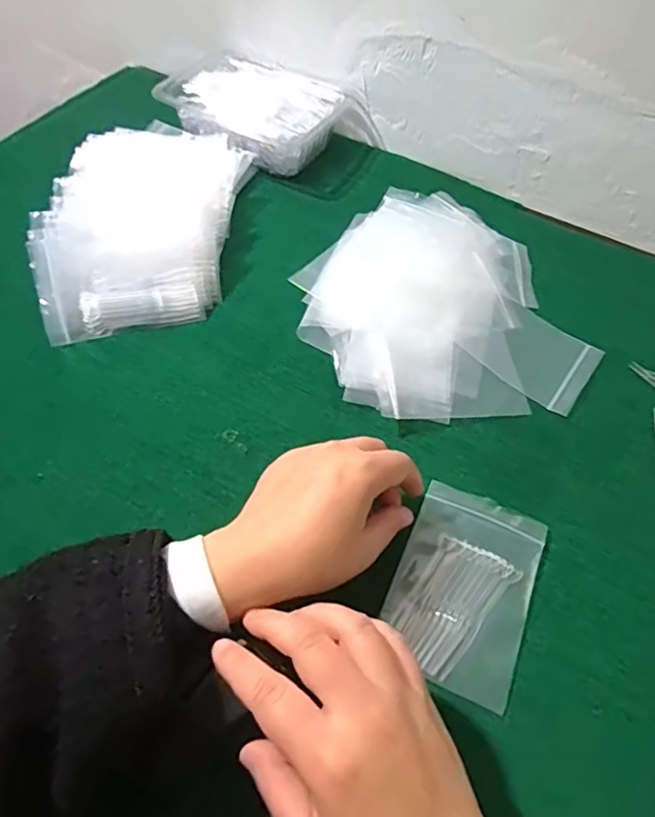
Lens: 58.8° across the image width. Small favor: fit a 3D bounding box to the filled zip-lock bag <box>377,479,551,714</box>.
[{"bbox_3d":[0.084,0.109,0.359,0.079,0.010,0.119,21,57,12],"label":"filled zip-lock bag"}]

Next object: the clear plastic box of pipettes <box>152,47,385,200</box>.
[{"bbox_3d":[-0.056,-0.302,0.612,0.204,0.057,0.139,29,59,17],"label":"clear plastic box of pipettes"}]

